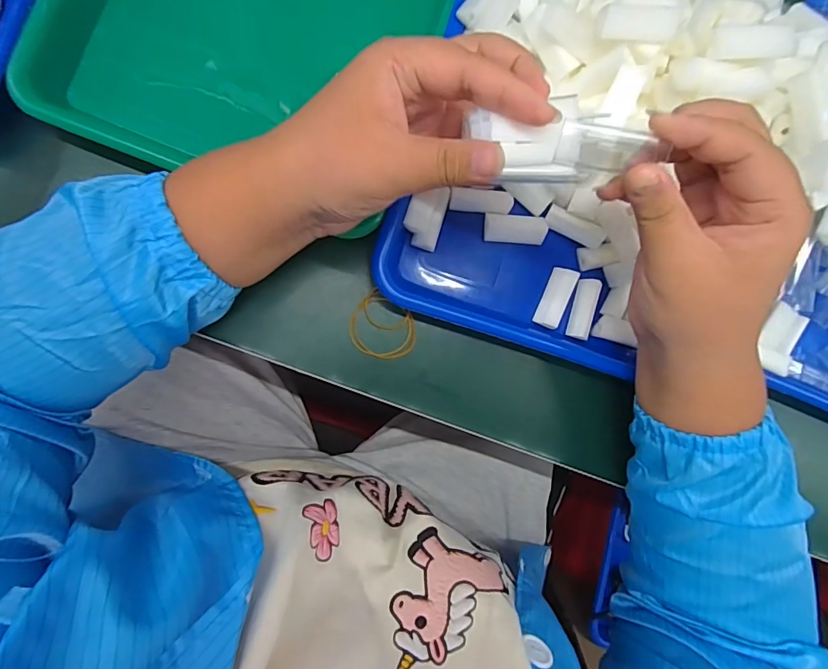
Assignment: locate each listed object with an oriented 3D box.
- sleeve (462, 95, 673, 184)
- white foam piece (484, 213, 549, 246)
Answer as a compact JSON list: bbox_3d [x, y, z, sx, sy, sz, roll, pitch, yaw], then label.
[{"bbox_3d":[0.077,-0.096,0.225,0.097,0.024,0.034,3,88,-2],"label":"sleeve"},{"bbox_3d":[0.077,-0.080,0.338,0.044,0.011,0.021,5,88,-8],"label":"white foam piece"}]

